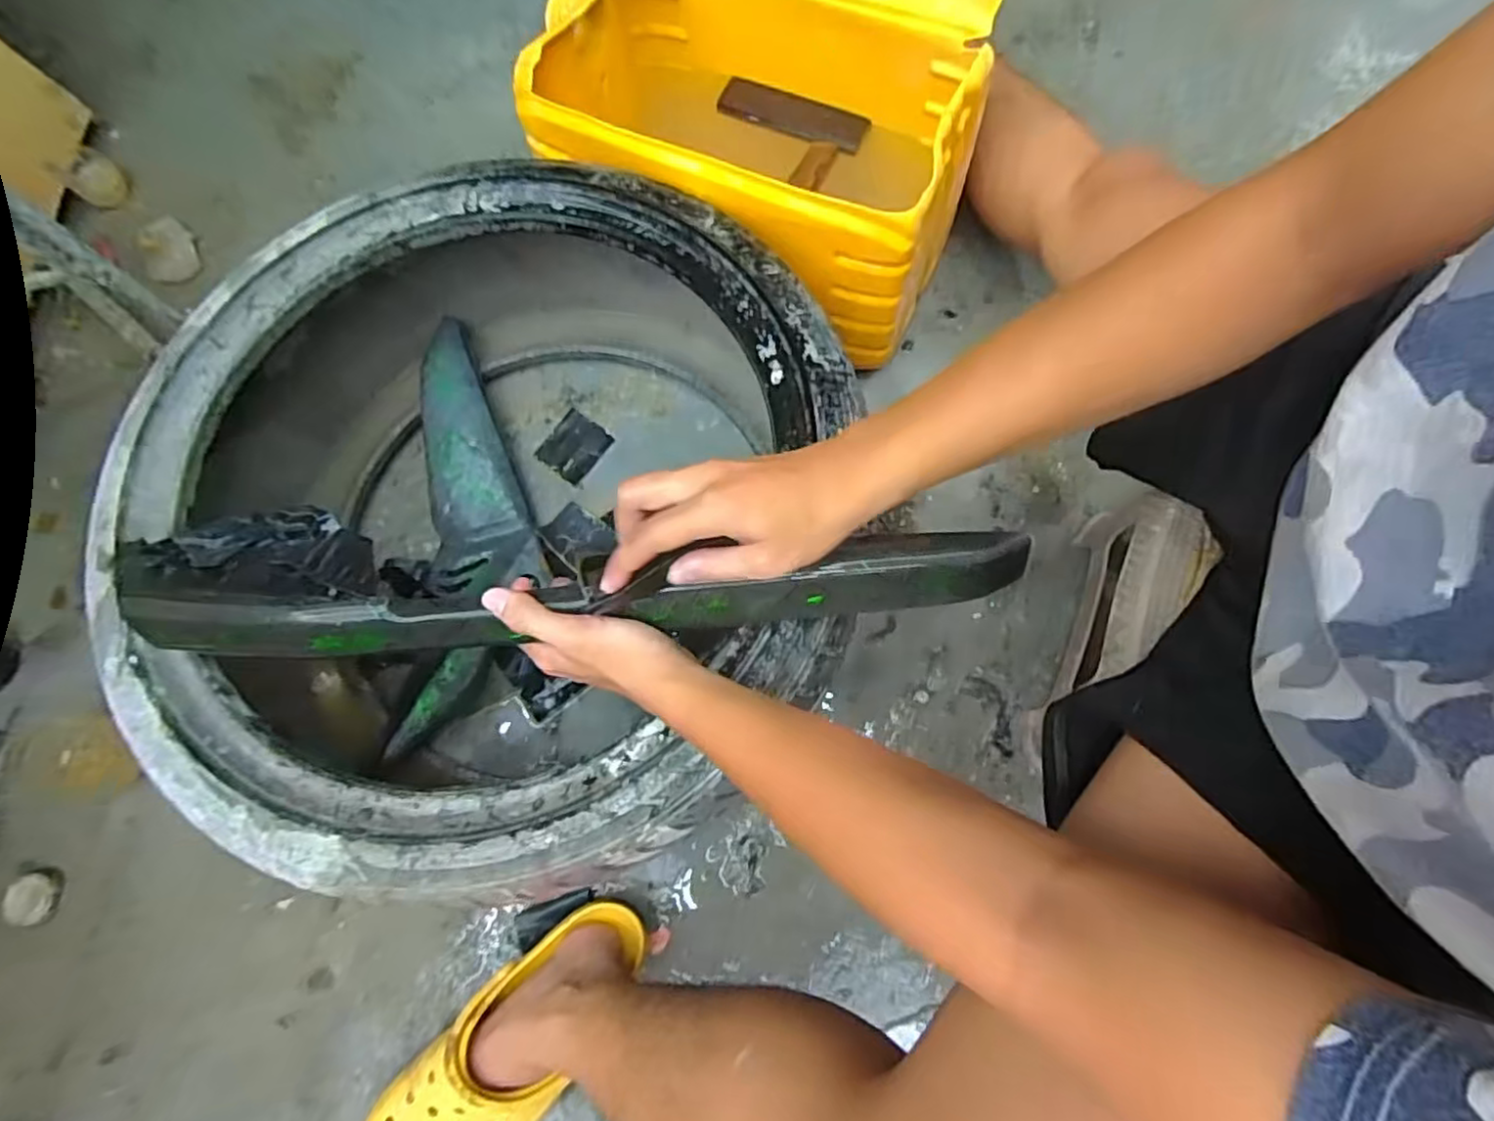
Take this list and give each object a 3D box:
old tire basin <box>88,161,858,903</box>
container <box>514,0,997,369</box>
[{"bbox_3d":[-0.208,-0.046,0.606,0.552,0.245,0.595,-1,72,3],"label":"old tire basin"},{"bbox_3d":[0.008,-0.433,0.597,0.390,0.436,0.261,22,75,10],"label":"container"}]

